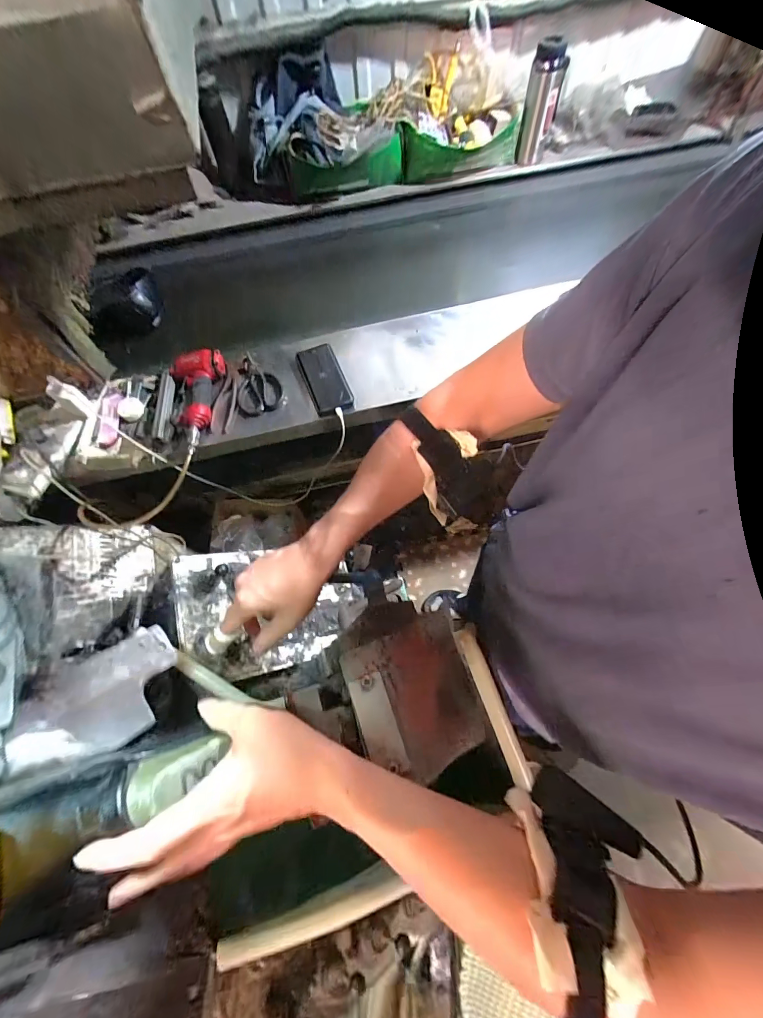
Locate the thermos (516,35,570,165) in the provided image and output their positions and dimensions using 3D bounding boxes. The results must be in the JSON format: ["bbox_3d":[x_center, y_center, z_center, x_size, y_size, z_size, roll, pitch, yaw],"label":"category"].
[{"bbox_3d":[0.394,-0.996,0.972,0.083,0.212,0.091,14,69,9],"label":"thermos"}]

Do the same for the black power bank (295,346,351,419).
[{"bbox_3d":[-0.127,-0.288,0.855,0.084,0.030,0.181,-23,68,-6],"label":"black power bank"}]

